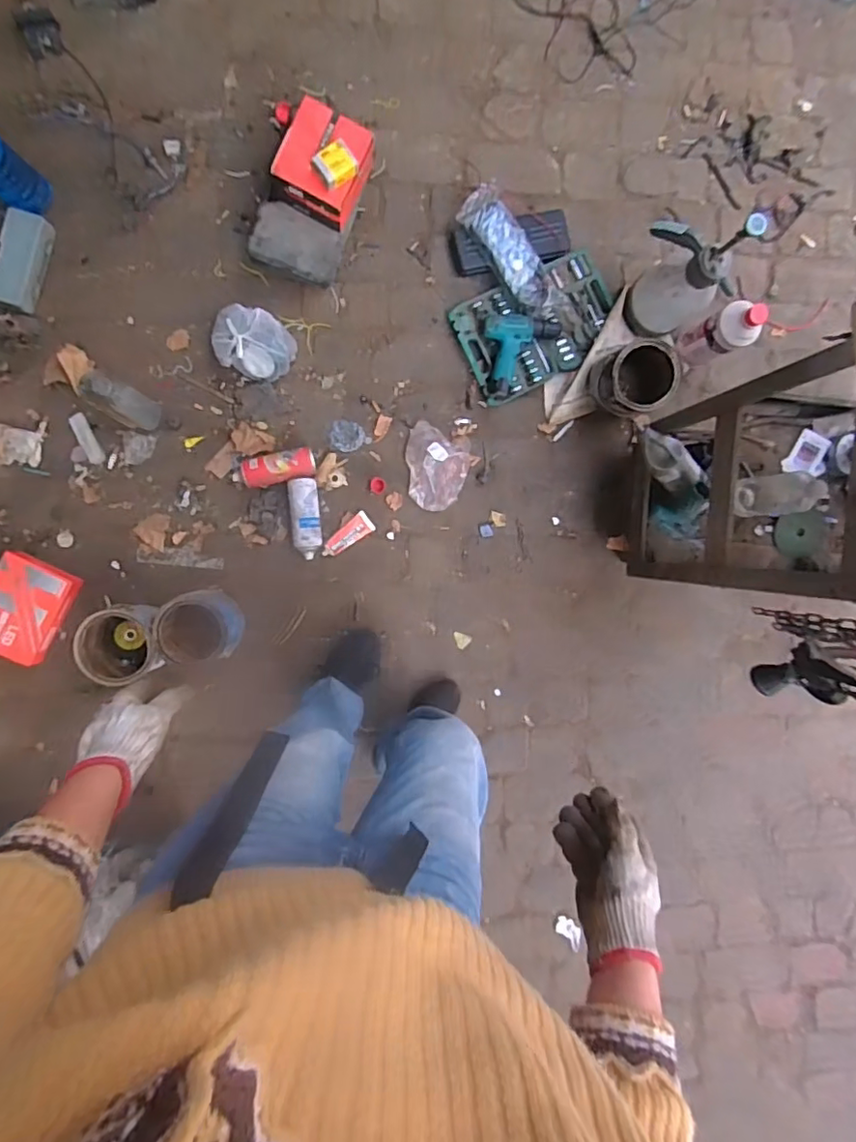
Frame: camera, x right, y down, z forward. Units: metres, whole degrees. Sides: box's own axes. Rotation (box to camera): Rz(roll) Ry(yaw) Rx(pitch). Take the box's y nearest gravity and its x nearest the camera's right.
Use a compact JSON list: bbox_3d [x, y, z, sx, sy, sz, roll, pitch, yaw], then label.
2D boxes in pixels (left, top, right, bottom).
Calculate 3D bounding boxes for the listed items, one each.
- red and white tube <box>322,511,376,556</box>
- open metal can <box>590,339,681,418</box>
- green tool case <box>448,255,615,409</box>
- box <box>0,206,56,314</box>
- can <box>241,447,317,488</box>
[{"bbox_3d":[-0.188,-0.080,1.323,0.131,0.016,0.052,-41,95,-3],"label":"red and white tube"},{"bbox_3d":[0.457,-0.423,1.241,0.165,0.131,0.148,8,91,-5],"label":"open metal can"},{"bbox_3d":[0.256,-0.560,1.297,0.358,0.054,0.238,-26,94,-4],"label":"green tool case"},{"bbox_3d":[-0.853,-0.649,1.187,0.084,0.048,0.193,16,90,-6],"label":"box"},{"bbox_3d":[-0.339,-0.235,1.285,0.161,0.054,0.070,-13,93,-5],"label":"can"}]

